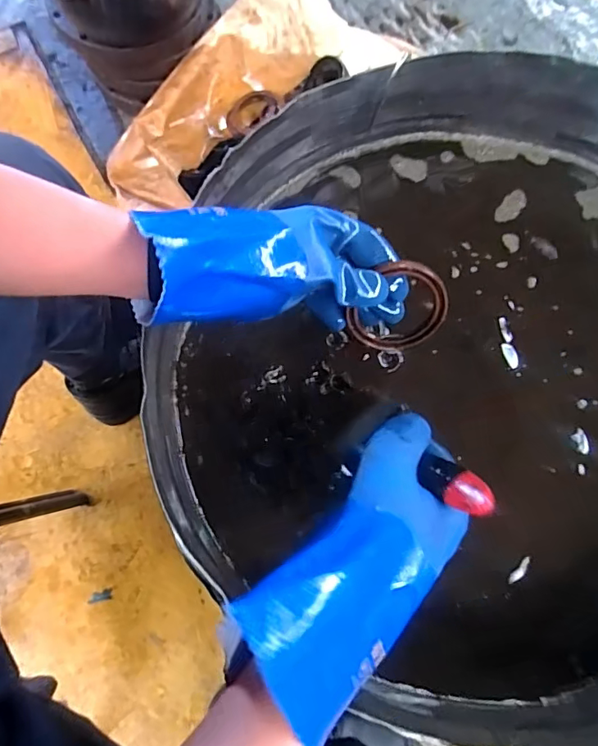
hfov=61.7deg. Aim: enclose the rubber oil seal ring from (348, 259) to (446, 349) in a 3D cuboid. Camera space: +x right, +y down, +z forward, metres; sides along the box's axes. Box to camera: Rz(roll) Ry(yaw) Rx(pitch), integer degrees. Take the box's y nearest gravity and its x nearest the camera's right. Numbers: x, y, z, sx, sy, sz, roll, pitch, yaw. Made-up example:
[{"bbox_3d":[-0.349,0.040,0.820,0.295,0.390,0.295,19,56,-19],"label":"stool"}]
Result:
[{"bbox_3d":[0.095,-0.058,0.454,0.078,0.090,0.016,23,34,-13],"label":"rubber oil seal ring"}]

